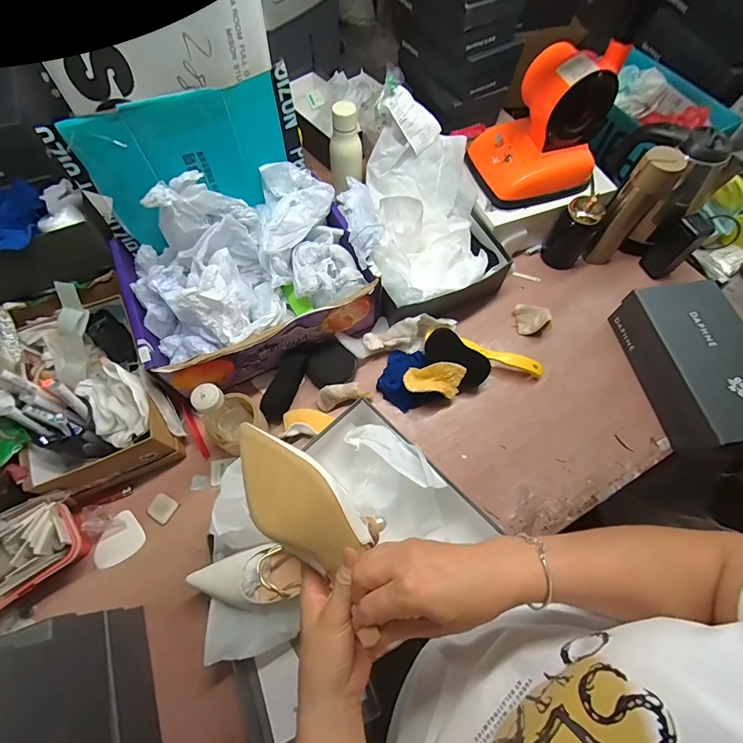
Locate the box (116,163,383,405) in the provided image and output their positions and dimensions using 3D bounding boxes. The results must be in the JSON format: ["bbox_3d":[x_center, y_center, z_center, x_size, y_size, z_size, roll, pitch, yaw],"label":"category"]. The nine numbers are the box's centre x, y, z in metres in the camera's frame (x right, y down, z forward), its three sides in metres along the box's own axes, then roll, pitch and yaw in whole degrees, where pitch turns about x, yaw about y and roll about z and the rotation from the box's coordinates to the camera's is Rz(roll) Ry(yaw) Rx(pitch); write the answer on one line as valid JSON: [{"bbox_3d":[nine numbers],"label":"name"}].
[{"bbox_3d":[-0.218,-0.174,0.674,0.389,0.198,0.284,-25,68,-11],"label":"box"}]

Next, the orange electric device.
[{"bbox_3d":[0.317,-0.458,0.715,0.198,0.200,0.174,-23,67,-11],"label":"orange electric device"}]

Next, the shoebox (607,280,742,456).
[{"bbox_3d":[0.573,-0.008,0.680,0.163,0.110,0.296,-8,65,-4],"label":"shoebox"}]

